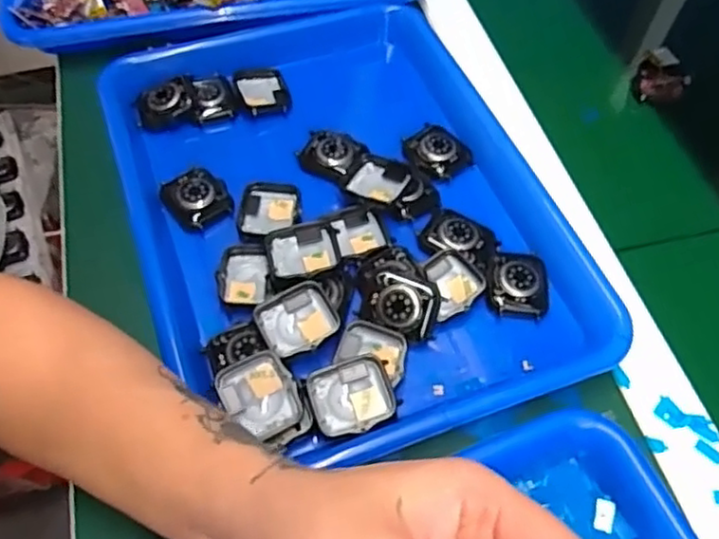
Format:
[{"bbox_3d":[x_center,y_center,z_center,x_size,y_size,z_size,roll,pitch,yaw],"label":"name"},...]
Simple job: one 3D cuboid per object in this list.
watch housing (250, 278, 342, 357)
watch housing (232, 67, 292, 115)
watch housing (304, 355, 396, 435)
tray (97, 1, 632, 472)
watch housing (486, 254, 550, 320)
[{"bbox_3d":[-0.035,0.029,0.367,0.043,0.010,0.036,-25,60,-18],"label":"watch housing"},{"bbox_3d":[-0.073,-0.133,0.492,0.039,0.013,0.045,-14,57,-11],"label":"watch housing"},{"bbox_3d":[-0.005,0.066,0.346,0.042,0.006,0.035,-14,57,-11],"label":"watch housing"},{"bbox_3d":[-0.012,-0.042,0.422,0.254,0.033,0.320,-15,58,-12],"label":"tray"},{"bbox_3d":[0.098,0.009,0.403,0.037,0.012,0.041,4,56,1],"label":"watch housing"}]

